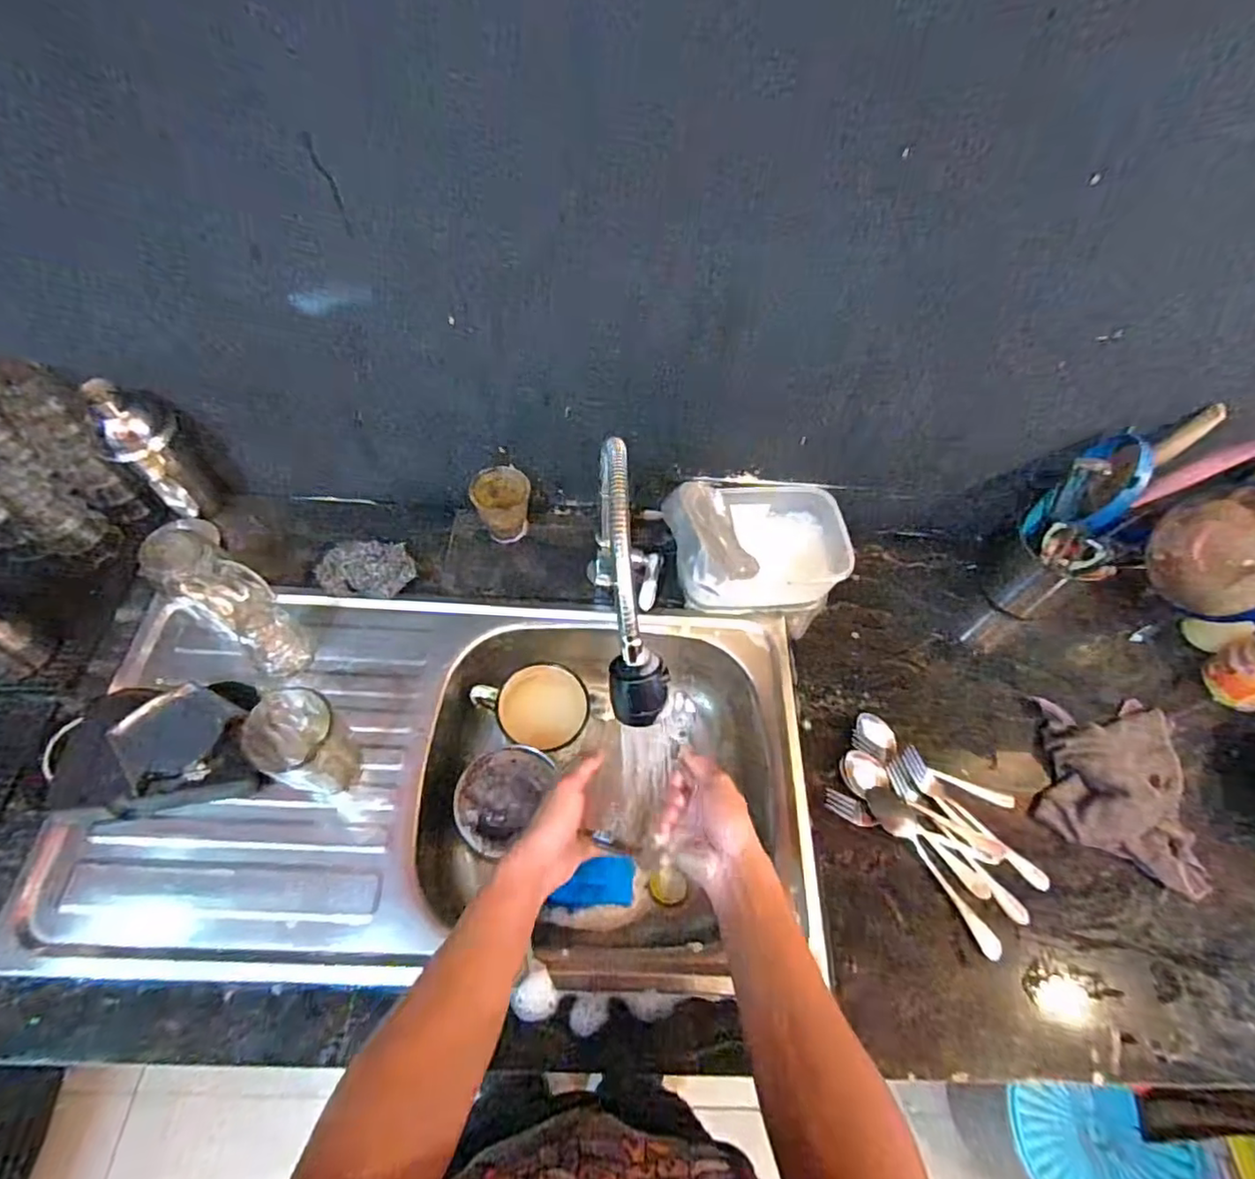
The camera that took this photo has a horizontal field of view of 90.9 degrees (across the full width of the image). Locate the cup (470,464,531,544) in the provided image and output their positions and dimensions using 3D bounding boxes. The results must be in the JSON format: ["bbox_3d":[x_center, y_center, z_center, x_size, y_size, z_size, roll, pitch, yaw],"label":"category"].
[{"bbox_3d":[-0.159,-0.103,0.791,0.069,0.089,0.072,2,59,-3],"label":"cup"}]

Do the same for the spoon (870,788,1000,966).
[{"bbox_3d":[0.308,0.277,0.620,0.038,0.014,0.176,-26,62,-19],"label":"spoon"}]

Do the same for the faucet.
[{"bbox_3d":[0.008,0.003,0.572,0.057,0.259,0.261,6,59,-1],"label":"faucet"}]

